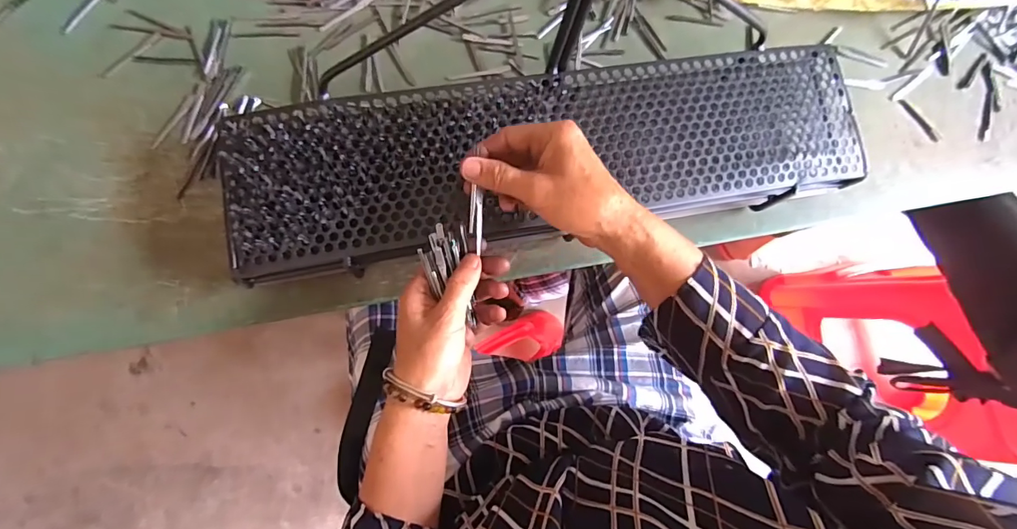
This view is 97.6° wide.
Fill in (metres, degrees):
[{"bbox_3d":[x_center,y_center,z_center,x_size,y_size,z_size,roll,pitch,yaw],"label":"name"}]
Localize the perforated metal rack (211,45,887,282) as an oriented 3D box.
[{"bbox_3d":[0.048,-0.102,0.447,0.589,0.087,0.147,-10,85,-9],"label":"perforated metal rack"}]

